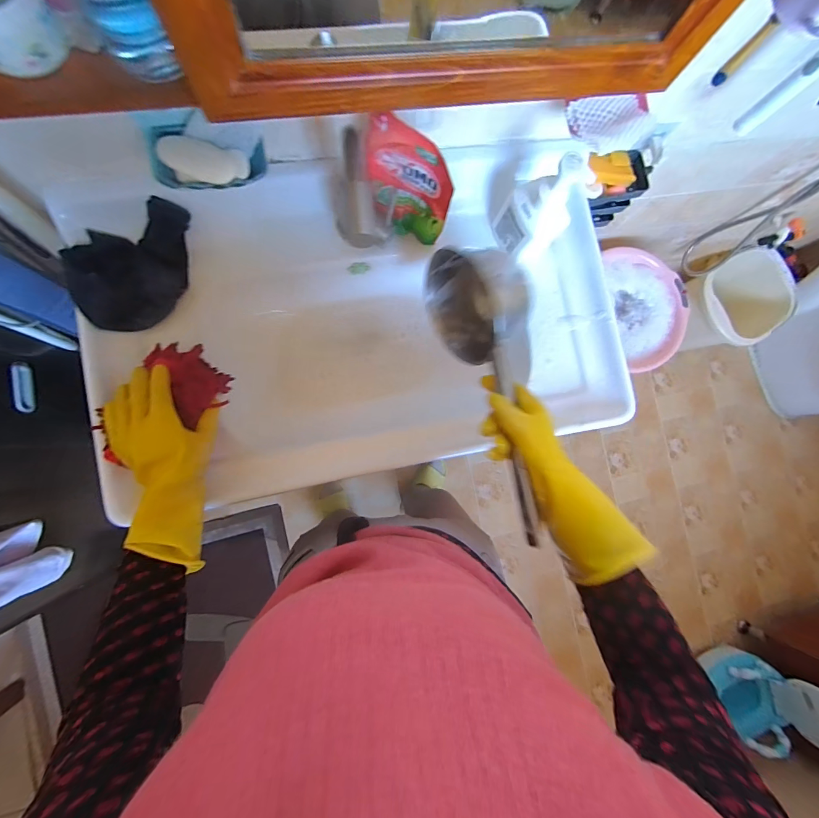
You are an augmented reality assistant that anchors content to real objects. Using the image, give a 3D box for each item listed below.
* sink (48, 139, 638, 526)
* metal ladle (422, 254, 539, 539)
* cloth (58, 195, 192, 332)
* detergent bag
[{"bbox_3d":[-0.065,-0.143,0.607,0.787,0.191,0.462,-10,87,-8],"label":"sink"},{"bbox_3d":[0.122,-0.040,0.504,0.093,0.151,0.366,-16,88,-9],"label":"metal ladle"},{"bbox_3d":[-0.404,-0.204,0.527,0.143,0.049,0.184,7,84,-7],"label":"cloth"},{"bbox_3d":[-0.005,-0.303,0.508,0.130,0.195,0.046,18,83,-6],"label":"detergent bag"}]

